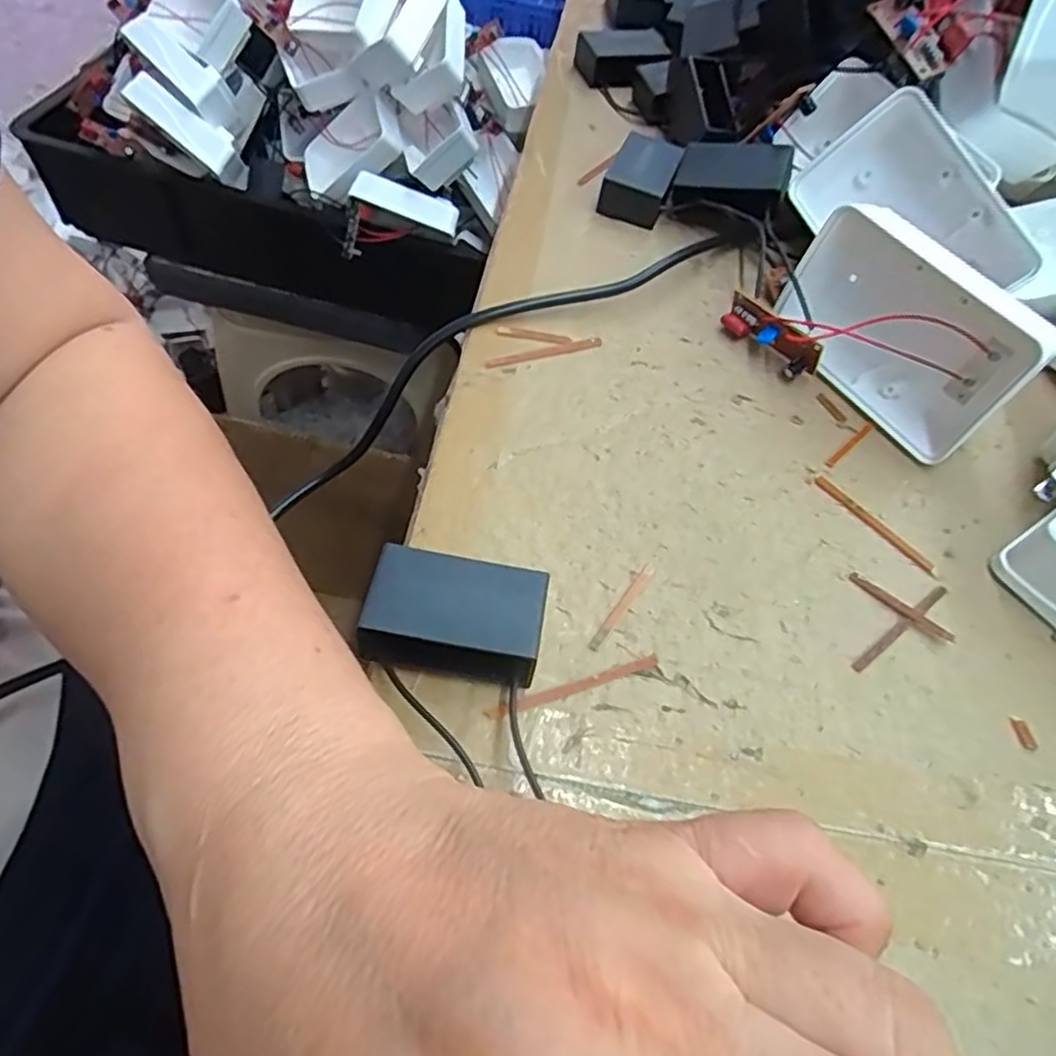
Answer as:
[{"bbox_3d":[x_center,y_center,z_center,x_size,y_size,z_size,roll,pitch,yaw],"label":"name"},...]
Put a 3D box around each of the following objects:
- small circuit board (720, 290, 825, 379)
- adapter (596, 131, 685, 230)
[{"bbox_3d":[0.096,-0.077,0.278,0.008,0.017,0.043,-32,66,-26],"label":"small circuit board"},{"bbox_3d":[0.054,-0.168,0.331,0.030,0.020,0.053,18,55,4],"label":"adapter"}]

